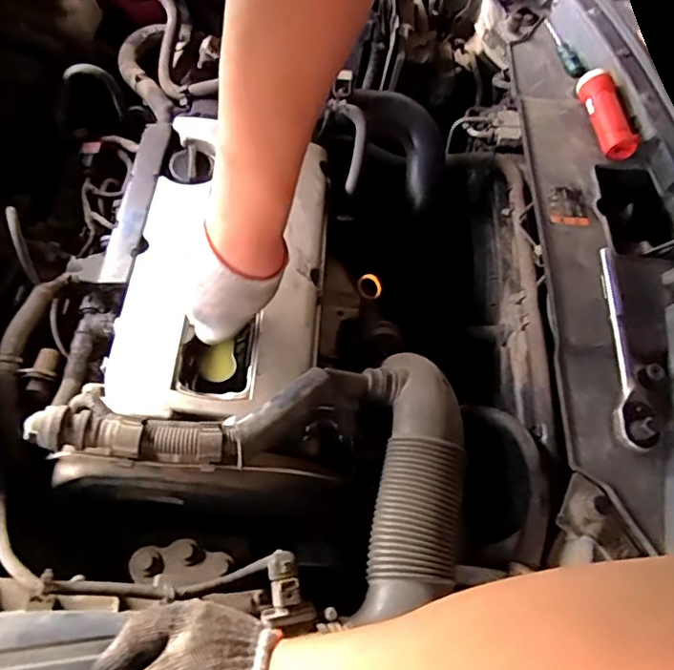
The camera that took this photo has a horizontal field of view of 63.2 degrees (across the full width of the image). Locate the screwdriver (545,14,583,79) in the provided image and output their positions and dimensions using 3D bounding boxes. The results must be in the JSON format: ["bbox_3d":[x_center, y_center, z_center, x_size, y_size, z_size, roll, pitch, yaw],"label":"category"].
[{"bbox_3d":[0.331,-0.431,0.808,0.018,0.017,0.154,-3,62,-6],"label":"screwdriver"}]

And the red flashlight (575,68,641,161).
[{"bbox_3d":[0.349,-0.284,0.710,0.051,0.045,0.130,-6,63,-7],"label":"red flashlight"}]

